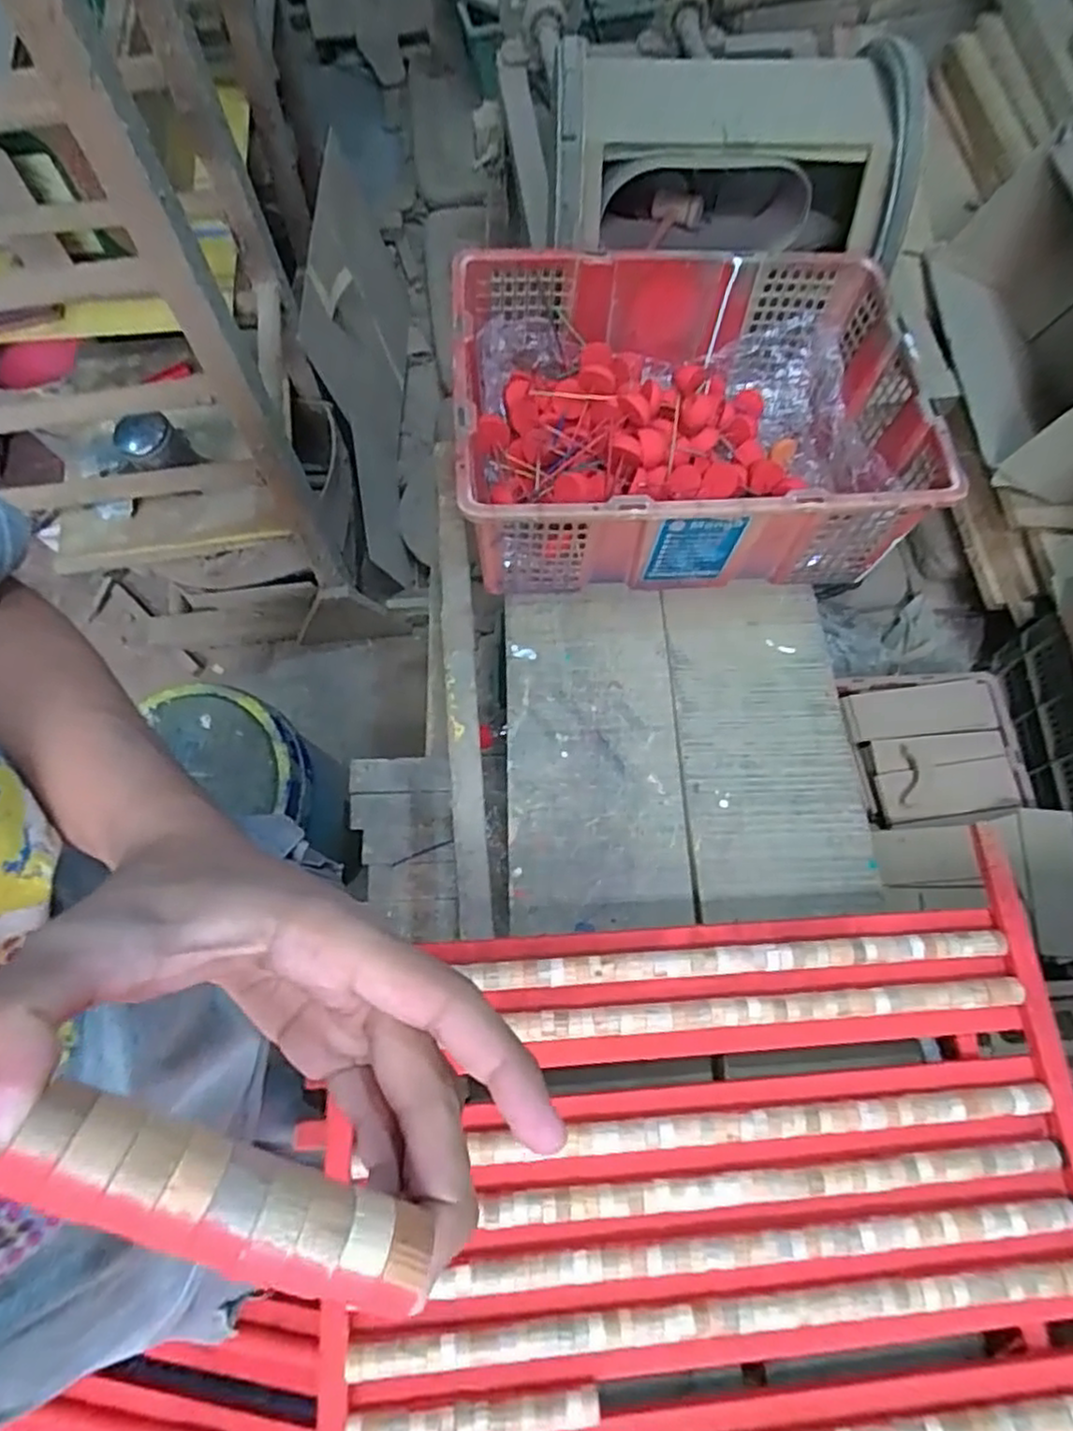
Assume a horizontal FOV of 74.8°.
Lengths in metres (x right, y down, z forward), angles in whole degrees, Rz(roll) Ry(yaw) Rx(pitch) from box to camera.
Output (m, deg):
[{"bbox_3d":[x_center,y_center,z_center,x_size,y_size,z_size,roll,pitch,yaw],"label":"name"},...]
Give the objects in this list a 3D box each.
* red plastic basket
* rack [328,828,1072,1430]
[{"bbox_3d":[0.155,-0.322,0.766,0.469,0.171,0.344,-5,70,-3],"label":"red plastic basket"},{"bbox_3d":[0.161,0.582,0.458,0.571,0.055,0.886,-3,70,-2],"label":"rack"}]

